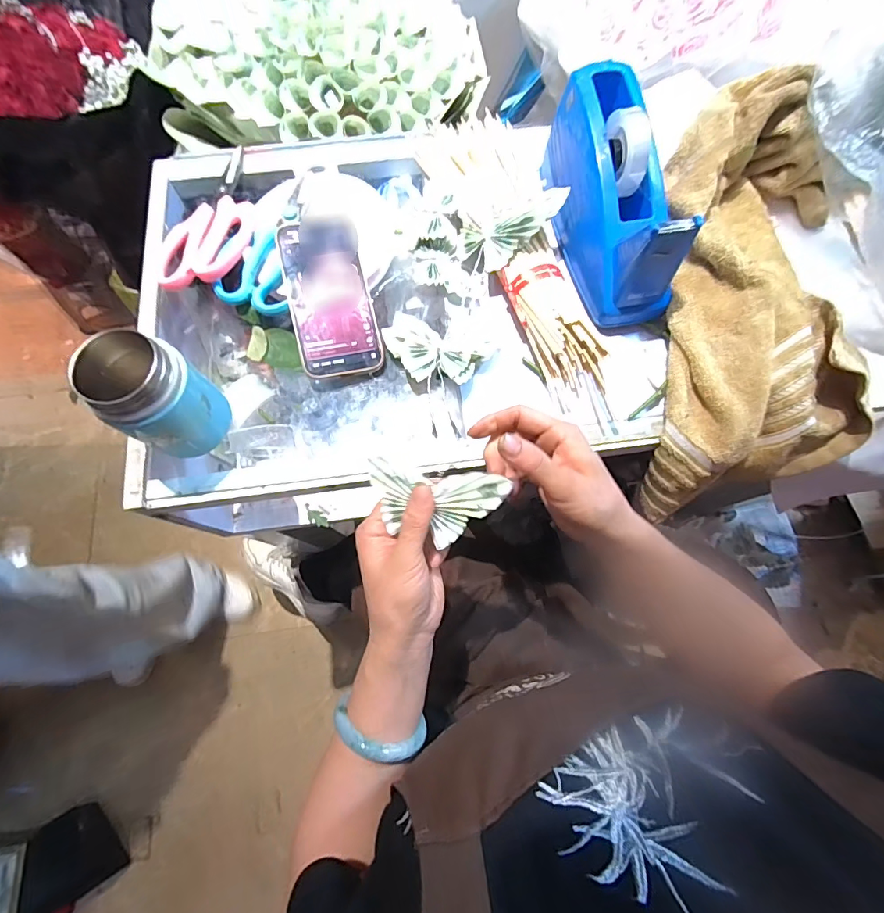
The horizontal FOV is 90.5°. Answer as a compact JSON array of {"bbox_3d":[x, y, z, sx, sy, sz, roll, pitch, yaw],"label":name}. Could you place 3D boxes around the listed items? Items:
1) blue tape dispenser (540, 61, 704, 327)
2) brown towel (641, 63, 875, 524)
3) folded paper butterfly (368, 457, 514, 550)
[{"bbox_3d":[0.158,-0.241,0.408,0.070,0.099,0.212,-13,73,-5],"label":"blue tape dispenser"},{"bbox_3d":[0.294,-0.140,0.422,0.168,0.105,0.412,6,86,1],"label":"brown towel"},{"bbox_3d":[-0.007,0.035,0.316,0.097,0.006,0.054,9,96,6],"label":"folded paper butterfly"}]

